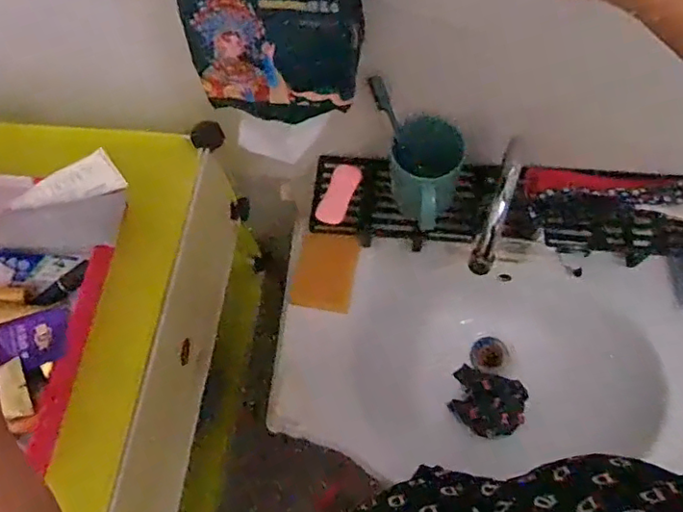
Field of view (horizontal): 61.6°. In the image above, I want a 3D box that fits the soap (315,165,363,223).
[{"bbox_3d":[-0.003,-0.079,0.732,0.035,0.015,0.081,22,69,12],"label":"soap"}]

